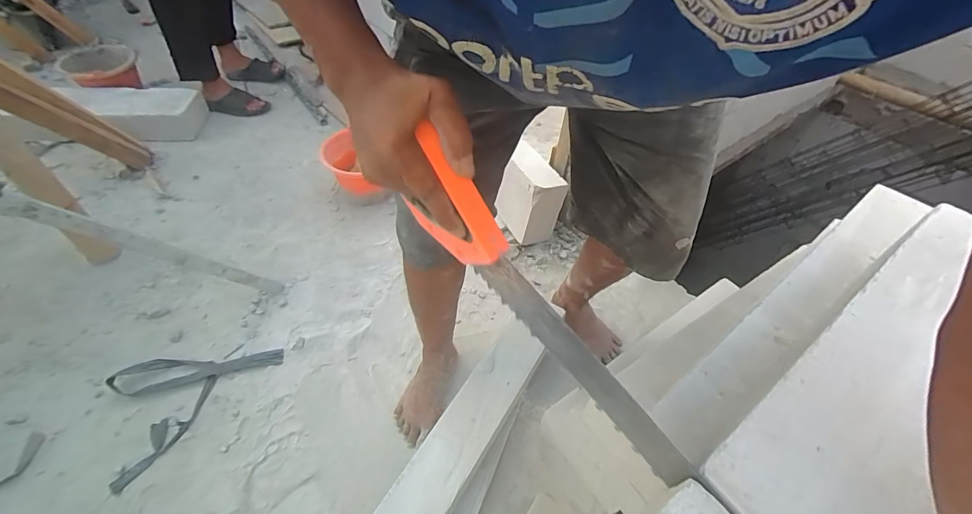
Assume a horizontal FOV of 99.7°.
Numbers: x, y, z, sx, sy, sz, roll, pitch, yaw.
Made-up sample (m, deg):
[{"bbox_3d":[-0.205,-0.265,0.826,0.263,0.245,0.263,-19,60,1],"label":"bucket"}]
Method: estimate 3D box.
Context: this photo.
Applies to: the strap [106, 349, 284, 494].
[{"bbox_3d":[-0.671,0.279,0.907,0.237,0.018,0.357,35,55,23],"label":"strap"}]

